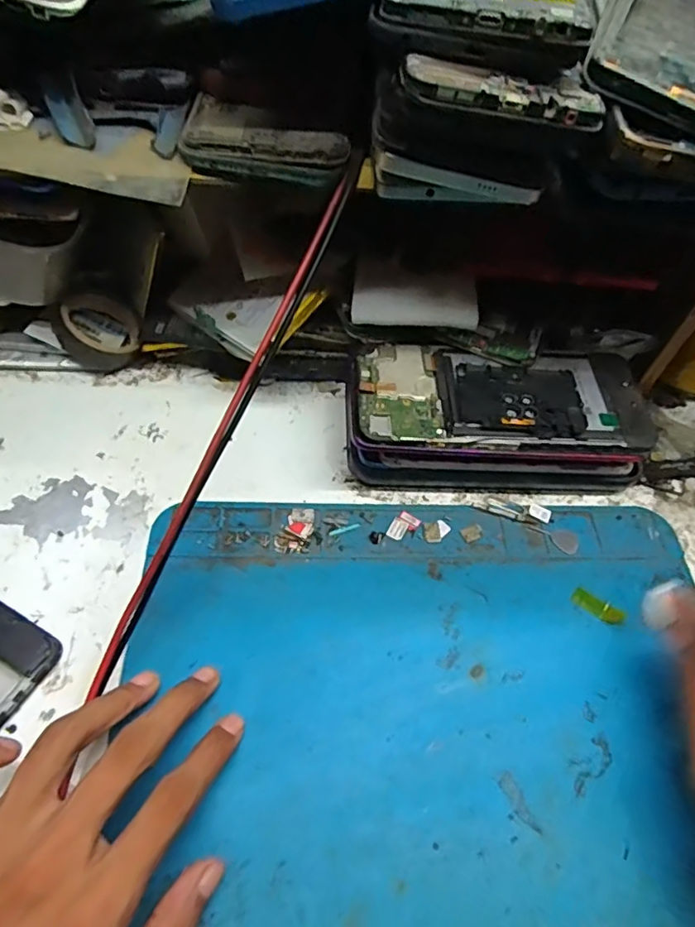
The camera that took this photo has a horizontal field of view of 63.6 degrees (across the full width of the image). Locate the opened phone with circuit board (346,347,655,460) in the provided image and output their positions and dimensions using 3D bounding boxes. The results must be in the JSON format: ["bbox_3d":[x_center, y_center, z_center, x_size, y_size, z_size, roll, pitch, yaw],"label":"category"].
[{"bbox_3d":[0.084,-0.035,0.309,0.163,0.013,0.071,1,57,-4],"label":"opened phone with circuit board"}]

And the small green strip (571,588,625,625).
[{"bbox_3d":[0.132,0.076,0.295,0.026,0.004,0.010,30,59,14],"label":"small green strip"}]

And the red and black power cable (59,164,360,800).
[{"bbox_3d":[-0.053,-0.017,0.253,0.008,0.014,0.255,26,88,12],"label":"red and black power cable"}]

